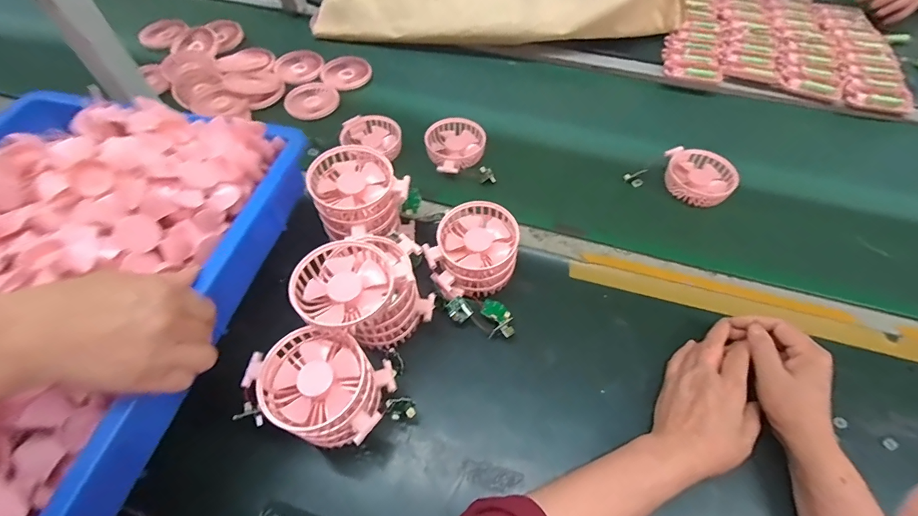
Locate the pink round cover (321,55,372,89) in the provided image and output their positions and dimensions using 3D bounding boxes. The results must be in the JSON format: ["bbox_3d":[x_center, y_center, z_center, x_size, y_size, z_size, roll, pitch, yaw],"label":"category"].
[{"bbox_3d":[-0.206,-0.335,0.761,0.098,0.009,0.082,27,59,18],"label":"pink round cover"}]

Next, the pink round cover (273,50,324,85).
[{"bbox_3d":[-0.291,-0.351,0.777,0.083,0.014,0.092,5,54,3],"label":"pink round cover"}]

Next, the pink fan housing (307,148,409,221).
[{"bbox_3d":[-0.116,-0.082,0.466,0.090,0.030,0.088,0,54,0],"label":"pink fan housing"}]

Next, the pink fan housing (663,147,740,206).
[{"bbox_3d":[0.340,-0.114,0.600,0.094,0.028,0.085,21,57,14],"label":"pink fan housing"}]

